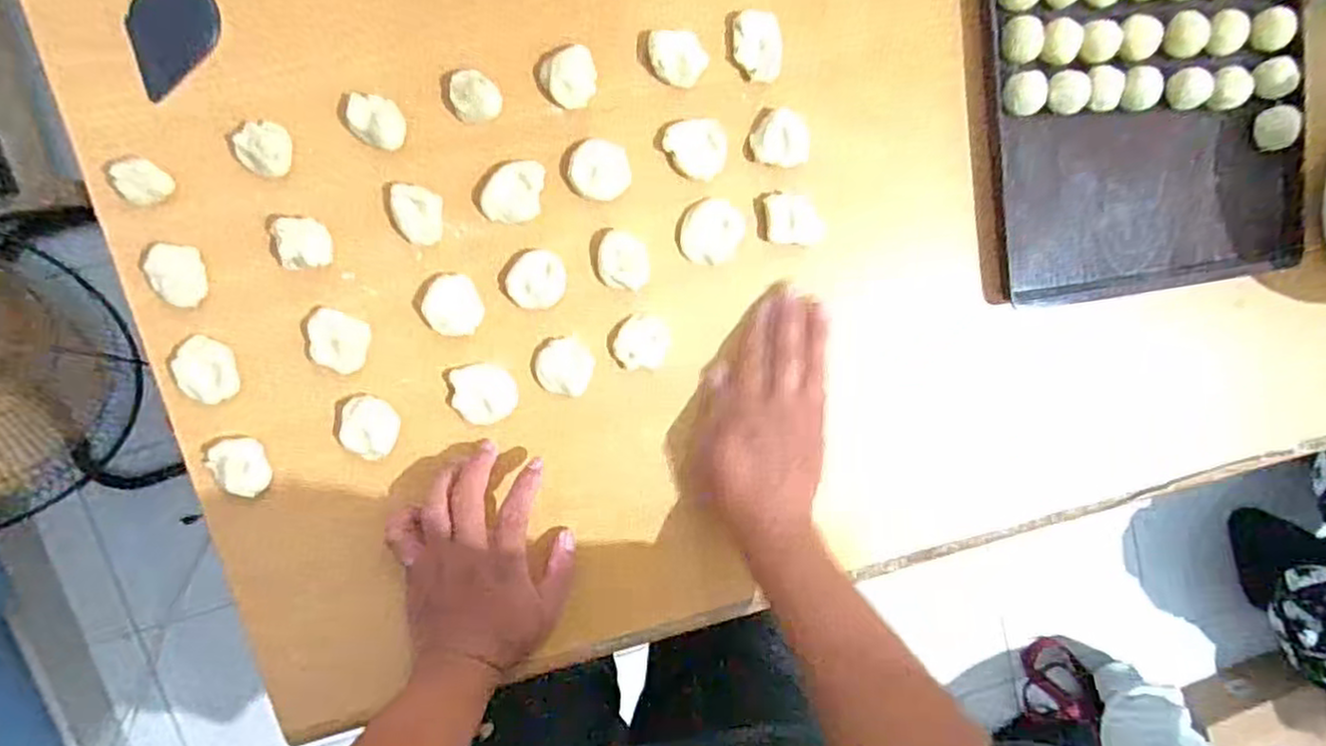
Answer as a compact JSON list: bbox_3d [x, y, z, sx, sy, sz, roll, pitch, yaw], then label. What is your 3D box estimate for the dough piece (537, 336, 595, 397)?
[{"bbox_3d":[-0.070,-0.005,0.519,0.039,0.011,0.040,-1,98,-6],"label":"dough piece"}]

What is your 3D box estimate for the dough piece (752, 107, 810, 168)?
[{"bbox_3d":[0.084,-0.165,0.506,0.037,0.015,0.039,-1,98,-6],"label":"dough piece"}]

